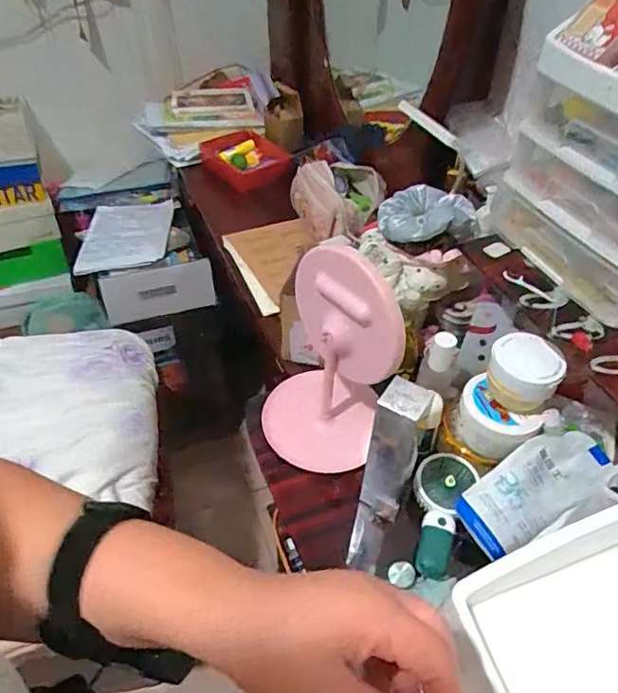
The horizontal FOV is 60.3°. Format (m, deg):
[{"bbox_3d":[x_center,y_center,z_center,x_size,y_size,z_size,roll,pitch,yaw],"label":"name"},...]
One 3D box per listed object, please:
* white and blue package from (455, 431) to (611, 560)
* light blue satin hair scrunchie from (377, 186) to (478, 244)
[{"bbox_3d":[0.257,0.162,0.608,0.171,0.016,0.084,-32,82,-6],"label":"white and blue package"},{"bbox_3d":[0.160,-0.181,0.716,0.128,0.043,0.104,12,46,10],"label":"light blue satin hair scrunchie"}]

